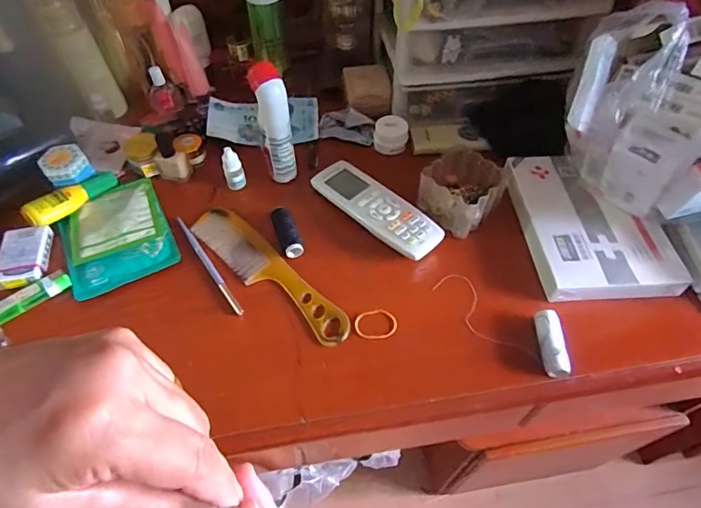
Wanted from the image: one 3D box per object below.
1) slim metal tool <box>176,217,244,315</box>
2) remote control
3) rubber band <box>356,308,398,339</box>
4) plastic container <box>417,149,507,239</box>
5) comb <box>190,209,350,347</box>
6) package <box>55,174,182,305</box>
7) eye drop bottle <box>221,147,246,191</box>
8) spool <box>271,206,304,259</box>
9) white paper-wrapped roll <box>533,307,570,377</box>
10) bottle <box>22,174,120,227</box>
[{"bbox_3d":[-0.145,0.008,0.462,0.008,0.004,0.146,-31,60,-20],"label":"slim metal tool"},{"bbox_3d":[0.025,-0.048,0.489,0.054,0.025,0.157,-35,61,-22],"label":"remote control"},{"bbox_3d":[0.024,0.065,0.421,0.039,0.004,0.030,-15,55,-10],"label":"rubber band"},{"bbox_3d":[0.120,-0.070,0.486,0.070,0.055,0.077,36,62,24],"label":"plastic container"},{"bbox_3d":[-0.083,0.017,0.455,0.209,0.004,0.044,38,63,25],"label":"comb"},{"bbox_3d":[-0.246,-0.022,0.479,0.103,0.011,0.130,-27,58,-17],"label":"package"},{"bbox_3d":[-0.131,-0.095,0.510,0.022,0.044,0.017,-18,56,-12],"label":"eye drop bottle"},{"bbox_3d":[-0.066,-0.023,0.475,0.021,0.019,0.060,-17,56,-11],"label":"spool"},{"bbox_3d":[0.174,0.078,0.399,0.022,0.019,0.058,0,54,1],"label":"white paper-wrapped roll"},{"bbox_3d":[-0.300,-0.062,0.495,0.023,0.020,0.098,27,45,19],"label":"bottle"}]

